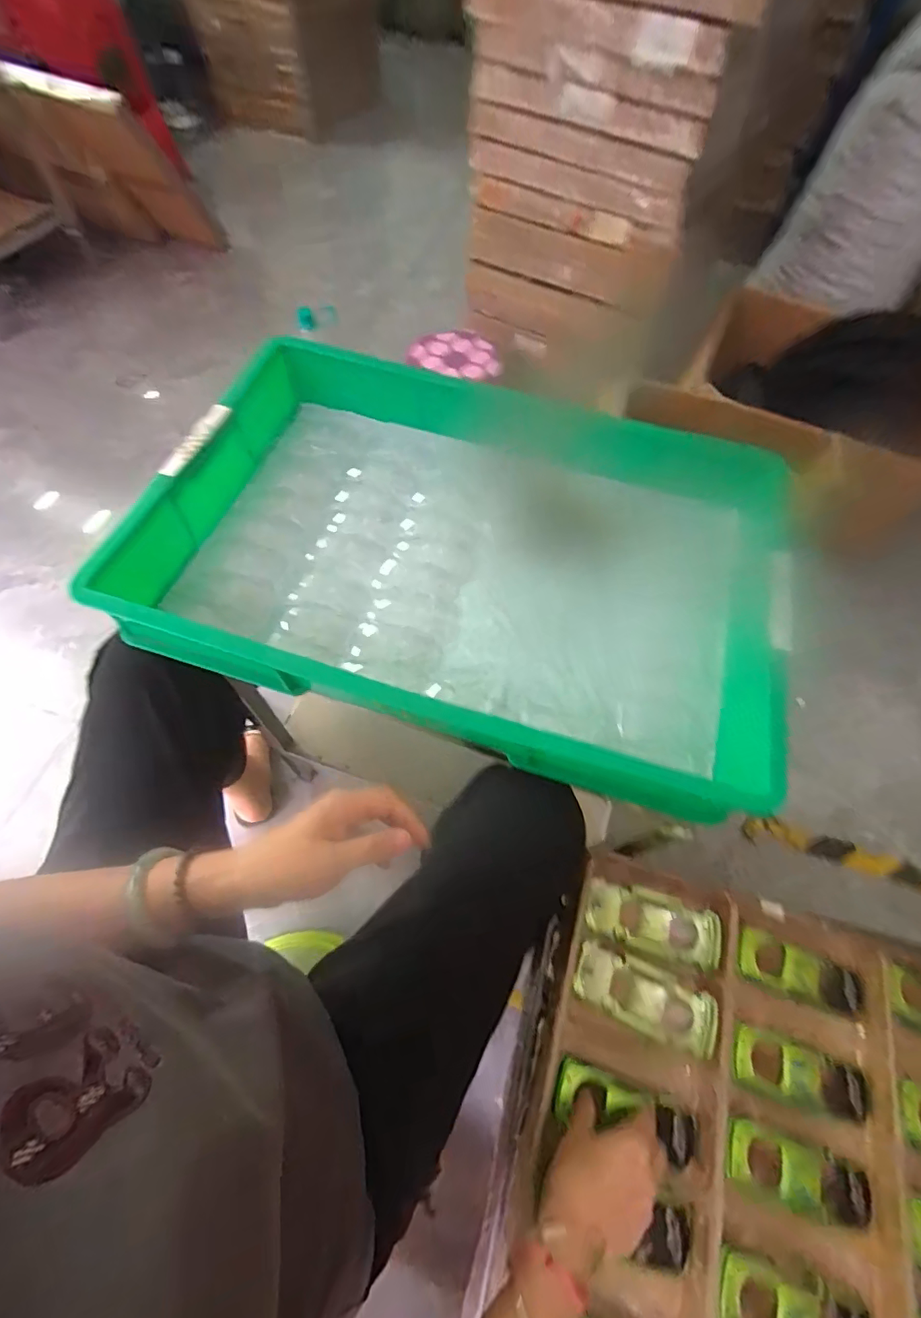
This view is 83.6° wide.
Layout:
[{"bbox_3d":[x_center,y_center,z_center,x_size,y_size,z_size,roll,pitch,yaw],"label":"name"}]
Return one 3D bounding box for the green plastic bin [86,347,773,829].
[{"bbox_3d":[0.000,-0.109,0.488,0.522,0.109,0.366,15,63,6],"label":"green plastic bin"}]

